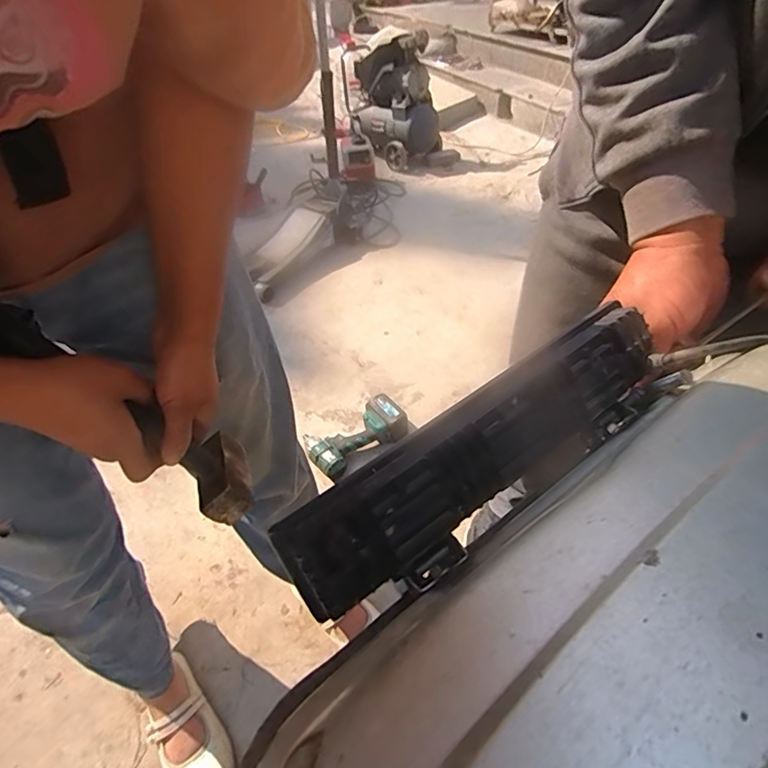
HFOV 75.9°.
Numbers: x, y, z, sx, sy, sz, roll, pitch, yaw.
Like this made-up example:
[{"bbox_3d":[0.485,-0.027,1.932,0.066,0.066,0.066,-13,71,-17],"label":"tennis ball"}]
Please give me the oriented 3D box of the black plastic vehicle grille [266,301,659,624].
[{"bbox_3d":[0.067,0.039,0.293,0.268,0.025,0.069,-32,91,-21],"label":"black plastic vehicle grille"}]

